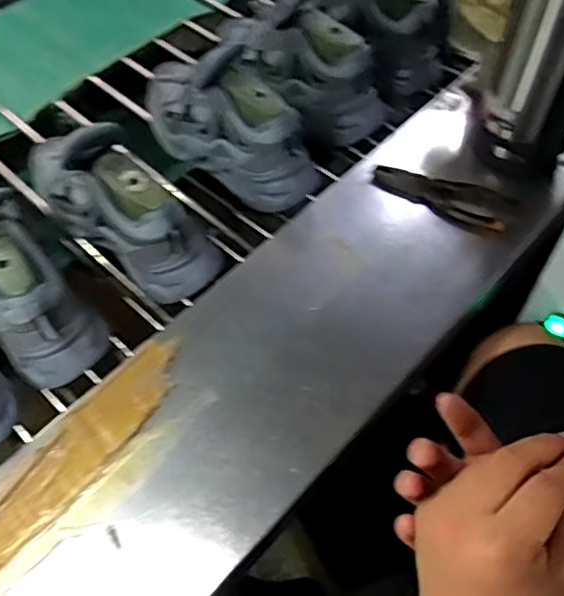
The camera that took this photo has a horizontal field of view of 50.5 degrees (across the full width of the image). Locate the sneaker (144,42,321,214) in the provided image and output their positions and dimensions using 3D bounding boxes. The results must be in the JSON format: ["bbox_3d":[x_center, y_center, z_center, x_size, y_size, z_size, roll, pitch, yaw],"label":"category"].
[{"bbox_3d":[-0.086,-0.247,0.787,0.098,0.153,0.296,-40,62,-22],"label":"sneaker"}]

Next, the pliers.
[{"bbox_3d":[0.197,-0.129,0.753,0.174,0.017,0.056,24,59,18],"label":"pliers"}]

